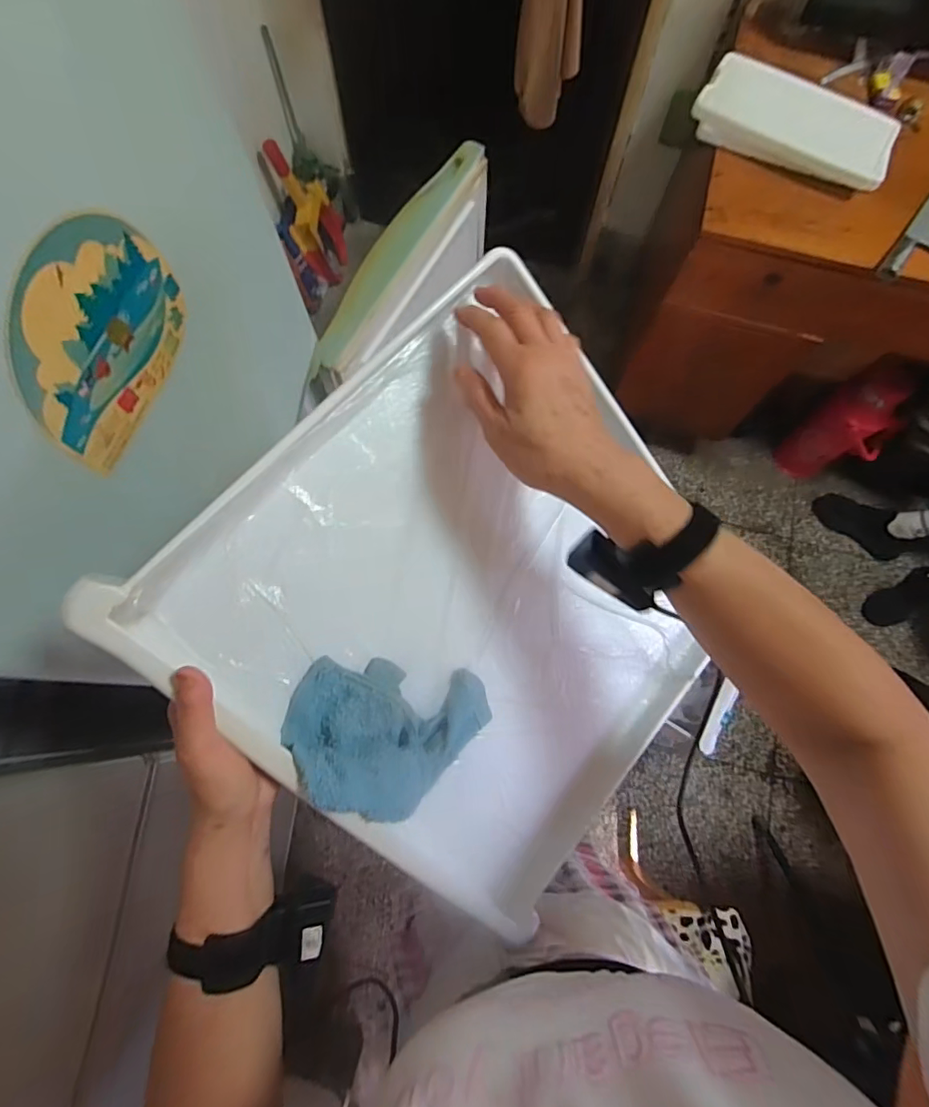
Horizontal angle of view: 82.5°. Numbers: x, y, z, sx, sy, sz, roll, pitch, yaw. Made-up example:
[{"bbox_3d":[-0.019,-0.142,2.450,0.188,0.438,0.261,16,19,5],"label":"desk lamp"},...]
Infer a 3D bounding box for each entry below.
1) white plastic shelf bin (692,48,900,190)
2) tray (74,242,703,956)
[{"bbox_3d":[0.621,-0.807,0.986,0.356,0.082,0.110,24,74,5],"label":"white plastic shelf bin"},{"bbox_3d":[0.024,0.053,0.441,0.384,0.052,0.423,-46,108,-14],"label":"tray"}]

